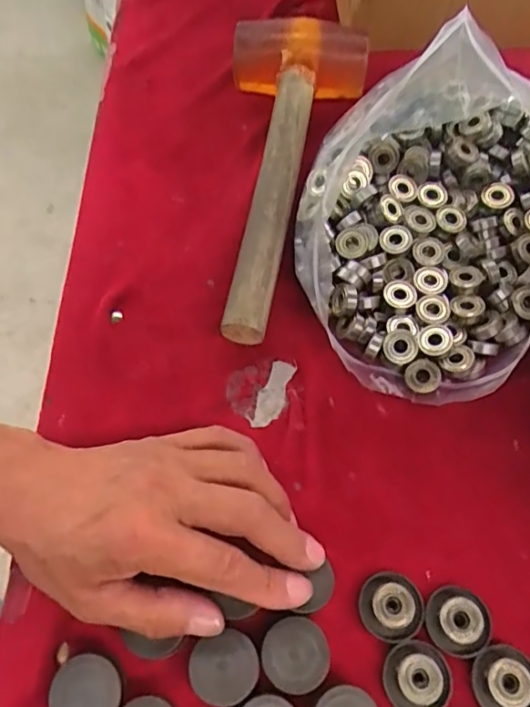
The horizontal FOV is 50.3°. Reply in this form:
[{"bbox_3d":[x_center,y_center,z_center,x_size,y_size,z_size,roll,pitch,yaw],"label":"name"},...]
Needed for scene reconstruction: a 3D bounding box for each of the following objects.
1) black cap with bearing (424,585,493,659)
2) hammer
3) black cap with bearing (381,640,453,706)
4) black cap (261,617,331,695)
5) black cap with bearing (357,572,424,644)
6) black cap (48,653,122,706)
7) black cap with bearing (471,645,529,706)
[{"bbox_3d":[0.099,0.136,0.287,0.030,0.009,0.032,0,62,0],"label":"black cap with bearing"},{"bbox_3d":[0.014,-0.142,0.413,0.105,0.052,0.289,7,62,3],"label":"hammer"},{"bbox_3d":[0.074,0.159,0.275,0.031,0.009,0.032,0,62,0],"label":"black cap with bearing"},{"bbox_3d":[0.015,0.149,0.278,0.031,0.019,0.031,0,62,0],"label":"black cap"},{"bbox_3d":[0.066,0.130,0.292,0.032,0.009,0.032,0,62,0],"label":"black cap with bearing"},{"bbox_3d":[-0.085,0.163,0.271,0.032,0.019,0.032,0,62,0],"label":"black cap"},{"bbox_3d":[0.119,0.161,0.275,0.033,0.007,0.031,0,62,0],"label":"black cap with bearing"}]

